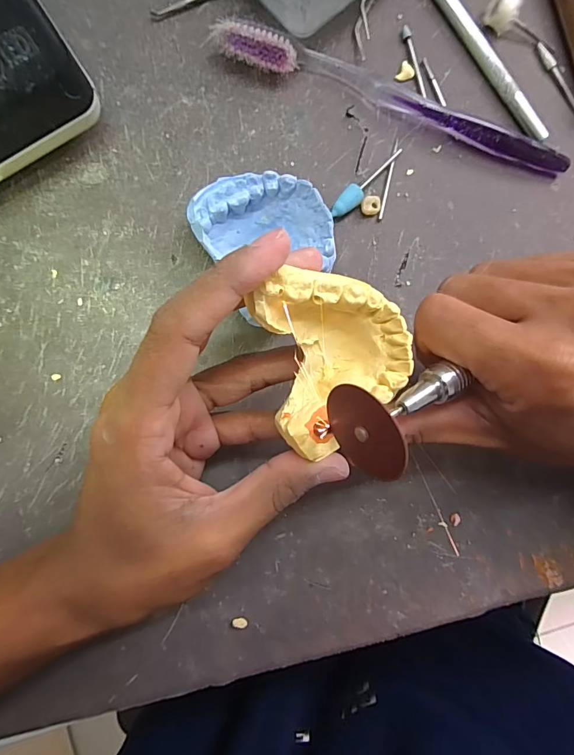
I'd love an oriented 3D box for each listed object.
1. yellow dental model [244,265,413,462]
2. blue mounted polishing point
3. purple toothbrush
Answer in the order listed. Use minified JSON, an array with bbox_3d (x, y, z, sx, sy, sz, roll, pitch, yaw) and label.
[{"bbox_3d":[0.018,-0.007,0.151,0.051,0.022,0.063,-15,95,-5],"label":"yellow dental model"},{"bbox_3d":[0.041,-0.101,0.214,0.009,0.009,0.050,42,89,-7],"label":"blue mounted polishing point"},{"bbox_3d":[0.060,-0.140,0.210,0.187,0.017,0.019,15,92,-7],"label":"purple toothbrush"}]

